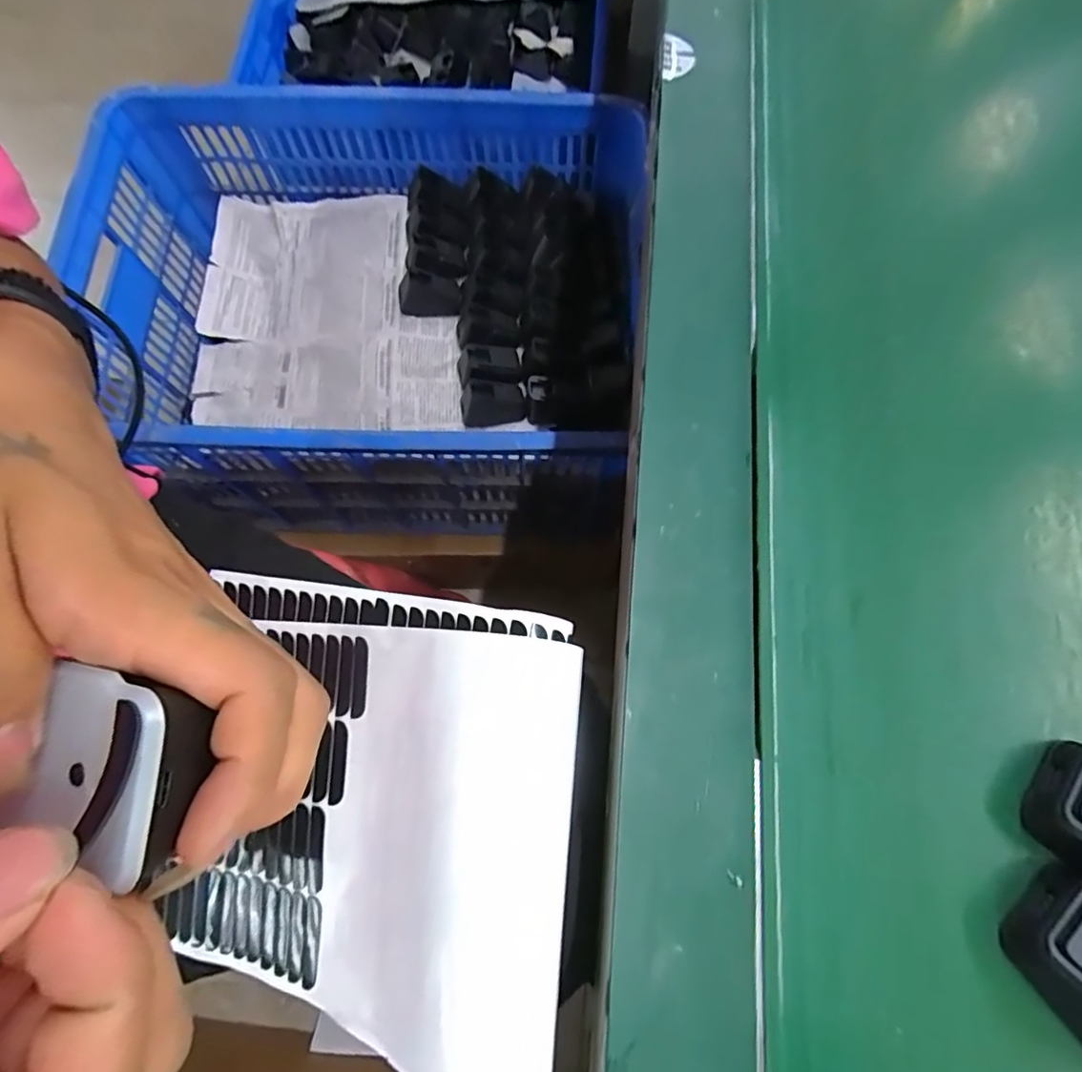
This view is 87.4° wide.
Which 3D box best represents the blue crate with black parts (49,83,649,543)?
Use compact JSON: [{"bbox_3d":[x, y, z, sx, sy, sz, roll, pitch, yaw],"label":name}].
[{"bbox_3d":[-0.194,-0.251,0.654,0.578,0.210,0.413,4,72,1],"label":"blue crate with black parts"}]

